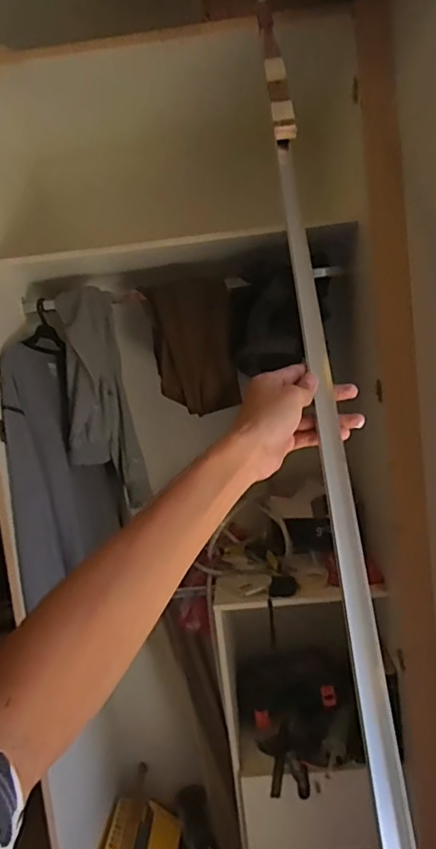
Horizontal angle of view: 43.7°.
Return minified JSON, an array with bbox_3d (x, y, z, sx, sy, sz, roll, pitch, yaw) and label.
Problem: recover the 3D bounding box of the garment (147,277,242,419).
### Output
[{"bbox_3d":[-0.075,-0.212,1.486,0.229,0.342,0.048,-5,6,14],"label":"garment"}]

